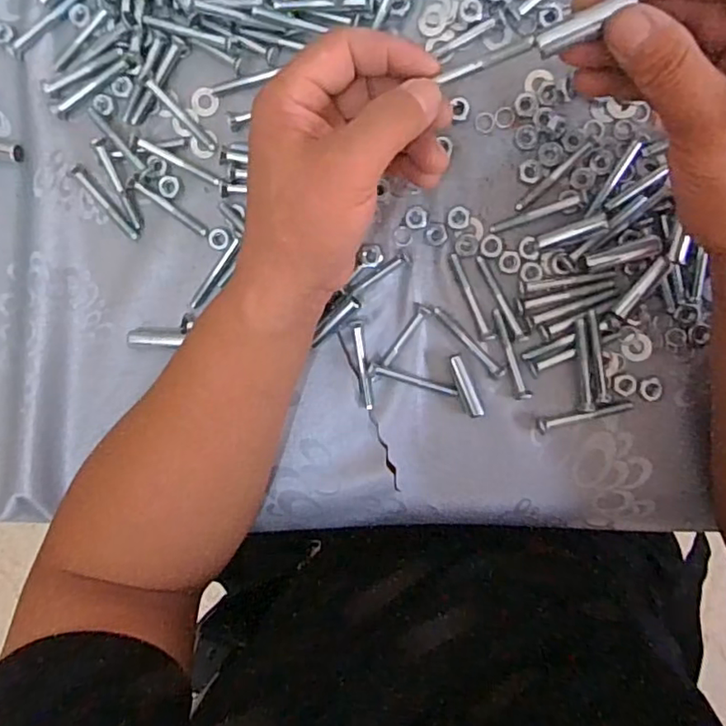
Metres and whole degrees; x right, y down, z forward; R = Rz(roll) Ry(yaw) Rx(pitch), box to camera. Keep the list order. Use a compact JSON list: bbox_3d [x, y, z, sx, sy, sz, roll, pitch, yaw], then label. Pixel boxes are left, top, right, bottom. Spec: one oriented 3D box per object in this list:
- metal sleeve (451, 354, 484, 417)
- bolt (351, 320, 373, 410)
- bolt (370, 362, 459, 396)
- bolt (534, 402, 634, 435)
[{"bbox_3d":[0.062,0.014,0.360,0.009,0.008,0.039,-24,94,8],"label":"metal sleeve"},{"bbox_3d":[0.001,0.001,0.366,0.007,0.004,0.055,-10,96,7],"label":"bolt"},{"bbox_3d":[0.030,0.012,0.361,0.055,0.010,0.009,17,98,3],"label":"bolt"},{"bbox_3d":[0.133,0.032,0.356,0.056,0.007,0.008,-14,95,7],"label":"bolt"}]

